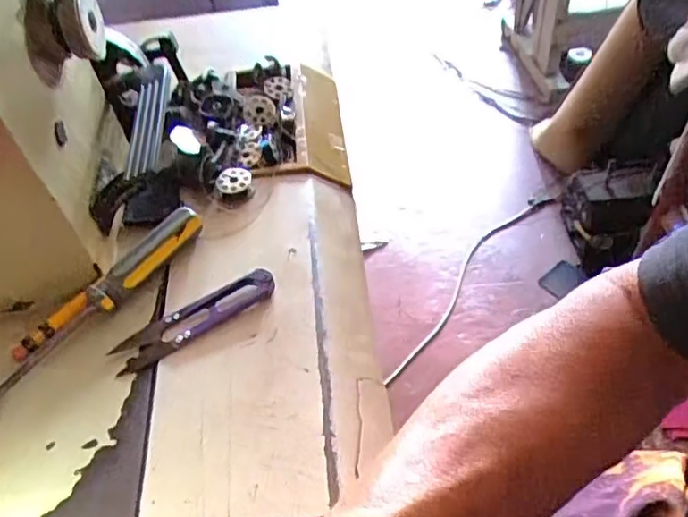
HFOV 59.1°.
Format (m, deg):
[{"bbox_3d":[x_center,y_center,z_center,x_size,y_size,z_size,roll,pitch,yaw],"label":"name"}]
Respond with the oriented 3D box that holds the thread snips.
[{"bbox_3d":[-0.088,0.034,0.360,0.100,0.008,0.024,-29,54,-20],"label":"thread snips"}]

